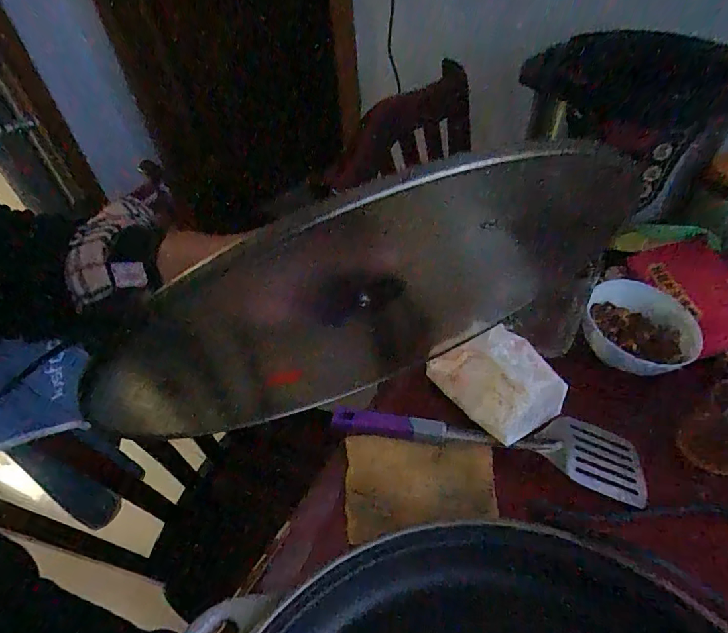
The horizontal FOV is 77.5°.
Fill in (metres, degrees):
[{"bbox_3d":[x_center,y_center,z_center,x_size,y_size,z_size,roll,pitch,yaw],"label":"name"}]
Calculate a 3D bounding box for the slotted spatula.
[{"bbox_3d":[0.136,0.131,0.481,0.298,0.059,0.063,7,47,12],"label":"slotted spatula"}]

